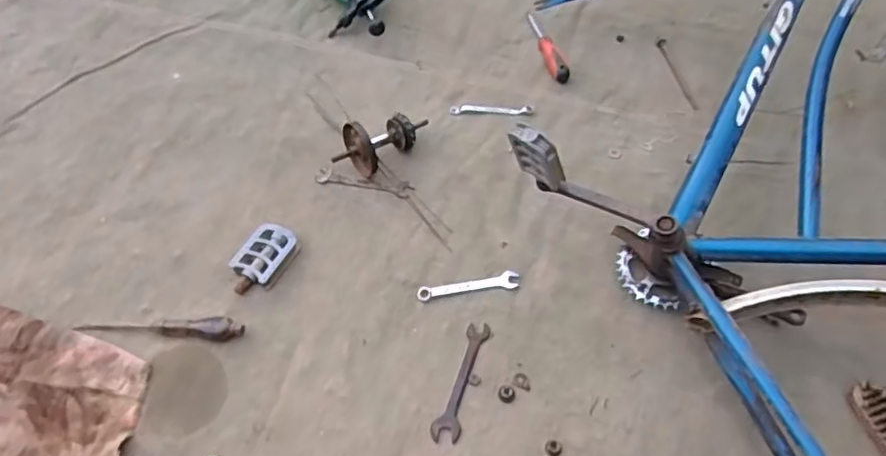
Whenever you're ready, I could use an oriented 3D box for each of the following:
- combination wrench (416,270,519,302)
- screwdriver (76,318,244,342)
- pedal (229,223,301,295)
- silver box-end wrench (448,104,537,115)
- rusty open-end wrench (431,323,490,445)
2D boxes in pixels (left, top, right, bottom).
[{"bbox_3d":[0.036,0.084,0.903,0.144,0.008,0.026,-7,59,-2],"label":"combination wrench"},{"bbox_3d":[-0.392,0.136,0.875,0.231,0.020,0.033,2,59,3],"label":"screwdriver"},{"bbox_3d":[-0.268,0.047,0.935,0.072,0.025,0.111,23,62,15],"label":"pedal"},{"bbox_3d":[0.085,-0.205,1.095,0.143,0.006,0.025,2,59,3],"label":"silver box-end wrench"},{"bbox_3d":[0.026,0.202,0.834,0.035,0.007,0.165,15,60,11],"label":"rusty open-end wrench"}]

